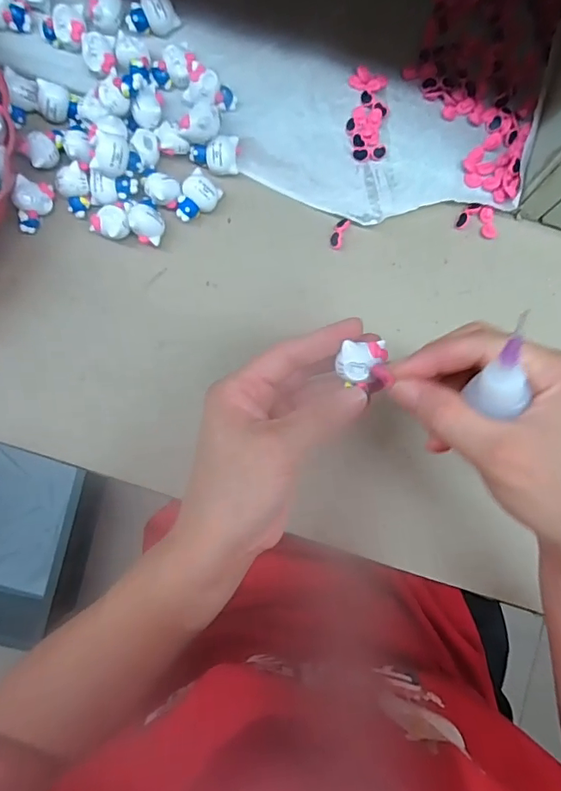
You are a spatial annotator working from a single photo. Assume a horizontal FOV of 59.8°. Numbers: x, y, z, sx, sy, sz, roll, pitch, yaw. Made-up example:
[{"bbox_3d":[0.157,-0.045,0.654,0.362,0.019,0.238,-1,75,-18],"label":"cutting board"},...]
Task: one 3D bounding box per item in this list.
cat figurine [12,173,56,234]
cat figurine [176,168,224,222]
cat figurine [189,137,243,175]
[{"bbox_3d":[-0.174,-0.134,0.344,0.019,0.021,0.035,14,85,0],"label":"cat figurine"},{"bbox_3d":[-0.060,-0.140,0.348,0.025,0.017,0.035,34,85,2],"label":"cat figurine"},{"bbox_3d":[-0.046,-0.170,0.347,0.035,0.013,0.022,-8,85,-2],"label":"cat figurine"}]

